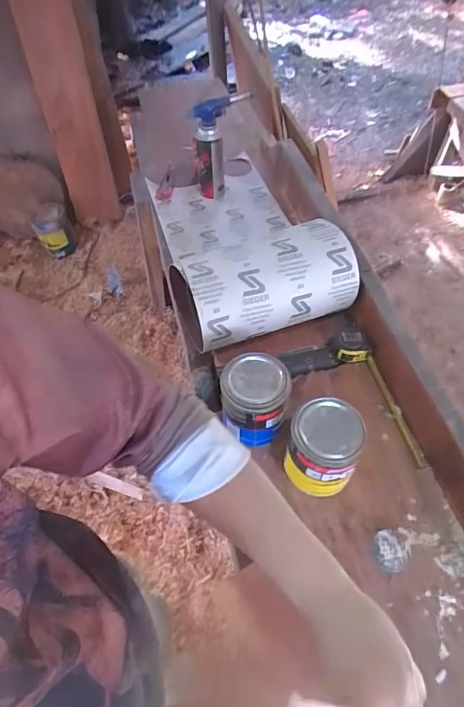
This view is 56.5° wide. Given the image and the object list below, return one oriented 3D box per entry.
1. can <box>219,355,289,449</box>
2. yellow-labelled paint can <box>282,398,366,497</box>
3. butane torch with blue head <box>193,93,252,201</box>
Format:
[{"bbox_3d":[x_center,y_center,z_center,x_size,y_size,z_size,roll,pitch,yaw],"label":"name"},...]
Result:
[{"bbox_3d":[0.033,0.073,0.665,0.100,0.107,0.097,-1,55,2],"label":"can"},{"bbox_3d":[0.129,0.139,0.626,0.094,0.123,0.091,1,48,-1],"label":"yellow-labelled paint can"},{"bbox_3d":[-0.026,-0.495,1.045,0.130,0.219,0.098,-1,55,2],"label":"butane torch with blue head"}]

